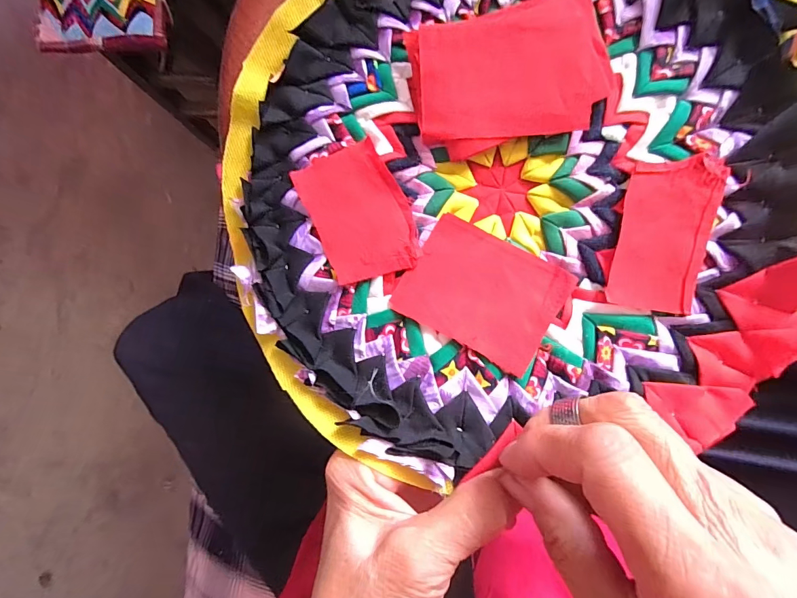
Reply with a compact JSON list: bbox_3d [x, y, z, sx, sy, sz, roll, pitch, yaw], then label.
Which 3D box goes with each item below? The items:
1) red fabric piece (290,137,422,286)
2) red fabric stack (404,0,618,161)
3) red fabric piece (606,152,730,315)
[{"bbox_3d":[-0.020,-0.043,0.203,0.047,0.004,0.068,-24,84,6],"label":"red fabric piece"},{"bbox_3d":[0.052,-0.107,0.189,0.088,0.008,0.063,-10,92,9],"label":"red fabric stack"},{"bbox_3d":[0.123,-0.030,0.184,0.040,0.004,0.070,11,95,8],"label":"red fabric piece"}]

